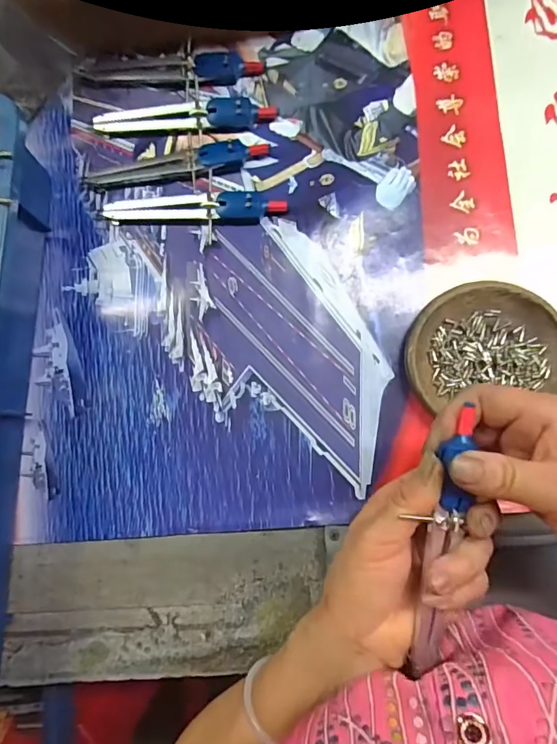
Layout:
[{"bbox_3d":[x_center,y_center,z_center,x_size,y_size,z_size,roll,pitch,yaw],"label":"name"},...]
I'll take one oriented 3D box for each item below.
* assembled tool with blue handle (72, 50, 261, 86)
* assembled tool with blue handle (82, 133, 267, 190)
[{"bbox_3d":[-0.090,-0.249,0.376,0.149,0.012,0.029,4,85,4],"label":"assembled tool with blue handle"},{"bbox_3d":[-0.083,-0.167,0.369,0.147,0.013,0.036,-11,84,2],"label":"assembled tool with blue handle"}]

